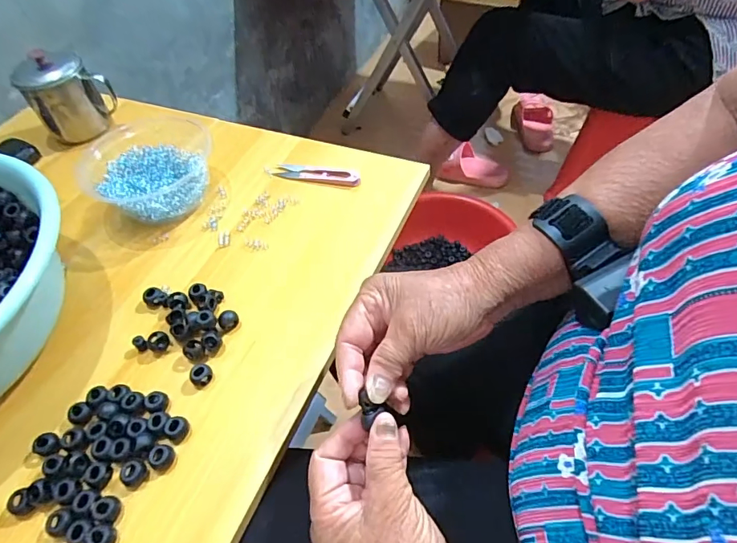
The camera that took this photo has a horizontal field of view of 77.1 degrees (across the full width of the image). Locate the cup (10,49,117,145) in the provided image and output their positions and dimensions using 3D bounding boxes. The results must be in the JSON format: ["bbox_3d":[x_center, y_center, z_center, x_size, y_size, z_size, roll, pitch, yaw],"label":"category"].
[{"bbox_3d":[-0.375,-0.220,0.576,0.075,0.095,0.075,-3,50,4],"label":"cup"}]

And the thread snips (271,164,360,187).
[{"bbox_3d":[-0.057,-0.111,0.527,0.099,0.010,0.024,9,52,13],"label":"thread snips"}]

